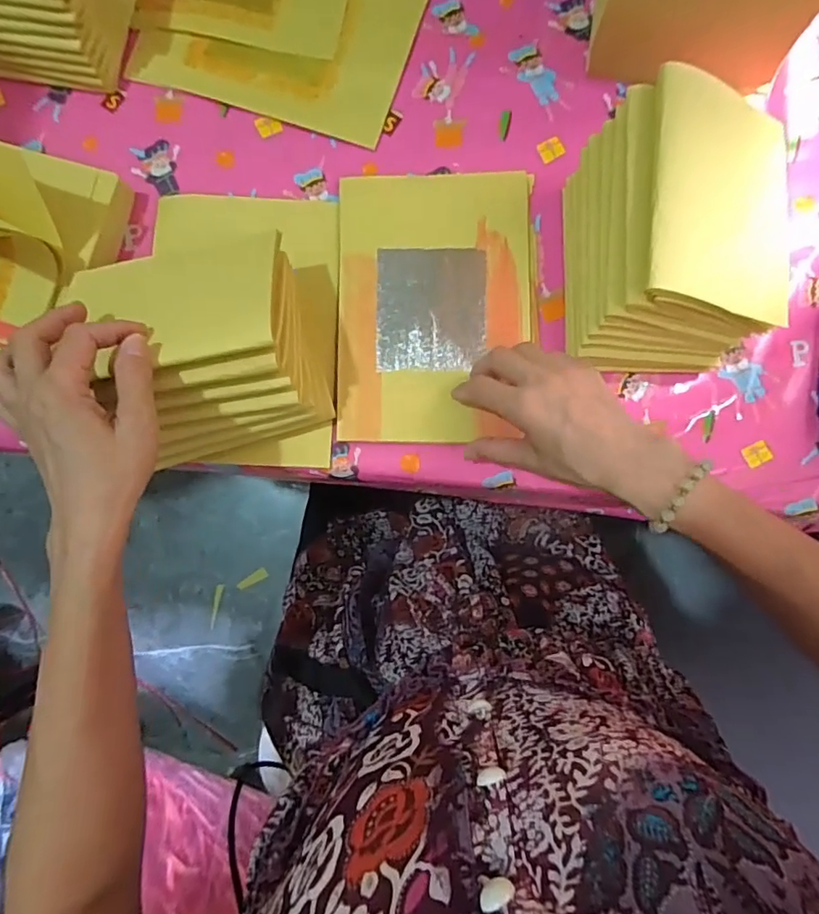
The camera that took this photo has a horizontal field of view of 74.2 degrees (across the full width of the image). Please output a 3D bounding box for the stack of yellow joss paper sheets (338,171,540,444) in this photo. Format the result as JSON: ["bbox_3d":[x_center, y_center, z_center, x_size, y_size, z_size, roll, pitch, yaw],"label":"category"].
[{"bbox_3d":[0.025,-0.130,0.457,0.165,0.015,0.232,-1,86,2],"label":"stack of yellow joss paper sheets"}]

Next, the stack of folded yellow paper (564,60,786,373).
[{"bbox_3d":[0.200,-0.166,0.405,0.137,0.107,0.176,0,86,2],"label":"stack of folded yellow paper"}]

